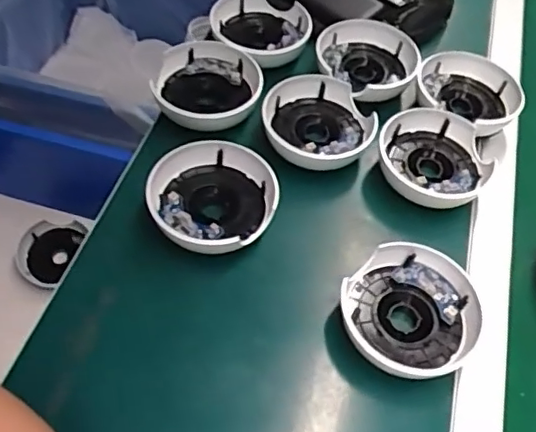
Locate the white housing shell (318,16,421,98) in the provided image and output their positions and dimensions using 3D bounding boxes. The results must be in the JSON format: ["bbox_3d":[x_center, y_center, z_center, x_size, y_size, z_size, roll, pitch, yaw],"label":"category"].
[{"bbox_3d":[0.114,-0.180,0.684,0.122,0.043,0.118,11,55,2],"label":"white housing shell"}]

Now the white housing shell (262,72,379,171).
[{"bbox_3d":[0.053,-0.098,0.611,0.116,0.041,0.116,2,55,-4],"label":"white housing shell"}]

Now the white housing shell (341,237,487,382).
[{"bbox_3d":[0.126,0.080,0.494,0.111,0.038,0.114,39,61,20],"label":"white housing shell"}]

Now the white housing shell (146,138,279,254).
[{"bbox_3d":[-0.050,-0.015,0.540,0.111,0.048,0.117,2,55,-4],"label":"white housing shell"}]

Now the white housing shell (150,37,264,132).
[{"bbox_3d":[-0.064,-0.144,0.622,0.111,0.033,0.115,6,55,-1],"label":"white housing shell"}]

